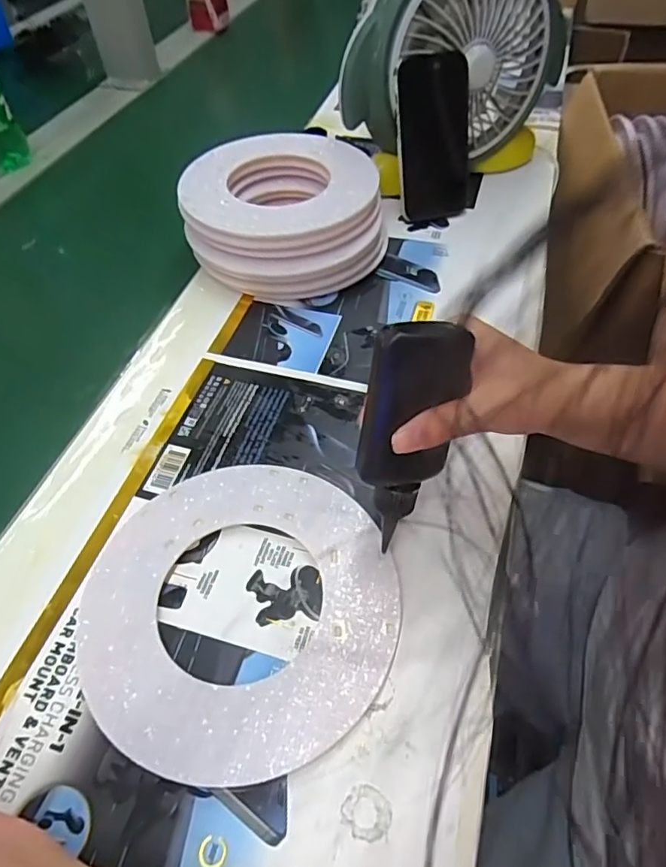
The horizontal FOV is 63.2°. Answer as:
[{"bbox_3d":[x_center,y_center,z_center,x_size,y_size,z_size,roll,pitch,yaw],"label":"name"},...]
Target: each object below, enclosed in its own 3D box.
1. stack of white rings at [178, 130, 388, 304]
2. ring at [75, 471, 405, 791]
[{"bbox_3d":[-0.049,-0.222,0.553,0.196,0.072,0.192,-5,52,-2],"label":"stack of white rings"},{"bbox_3d":[-0.058,0.103,0.339,0.192,0.007,0.190,-1,52,1],"label":"ring"}]

